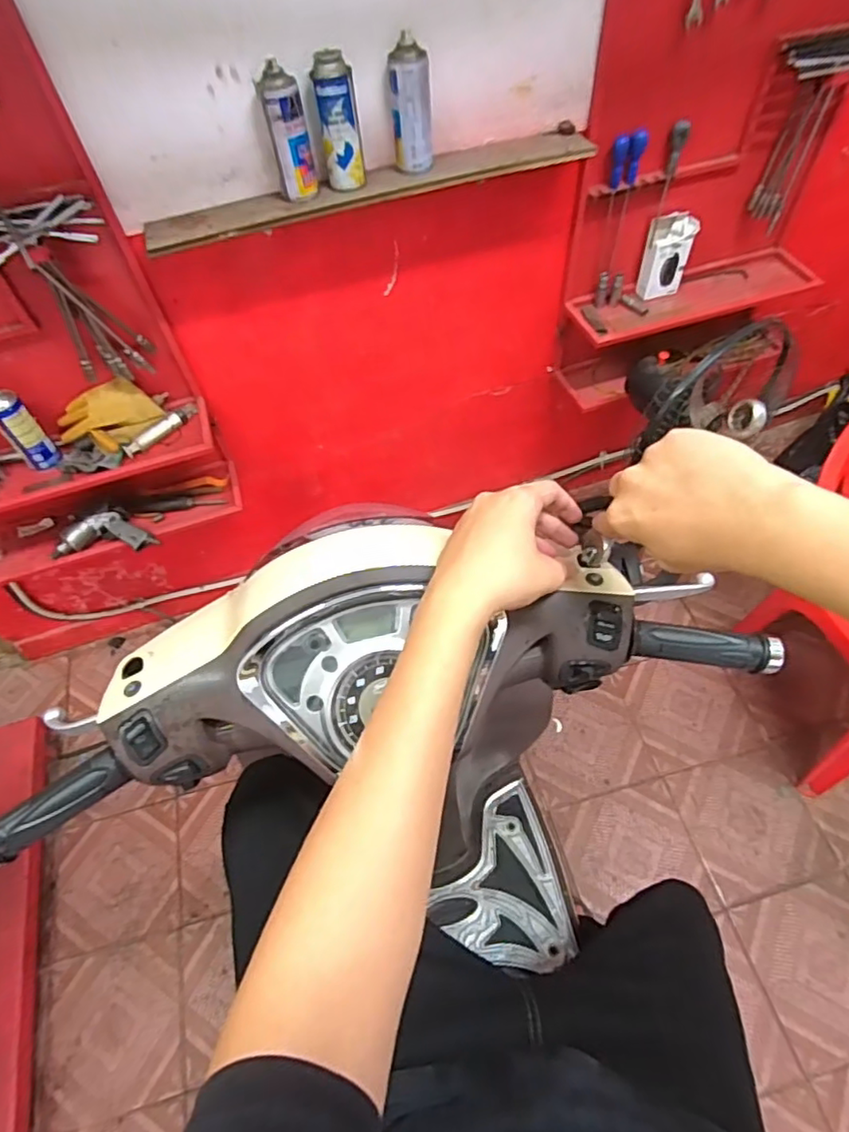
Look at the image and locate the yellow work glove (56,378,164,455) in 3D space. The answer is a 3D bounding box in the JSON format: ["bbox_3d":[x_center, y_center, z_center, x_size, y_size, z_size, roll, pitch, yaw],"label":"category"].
[{"bbox_3d":[-0.631,-0.303,1.202,0.203,0.074,0.110,-29,59,-14],"label":"yellow work glove"}]

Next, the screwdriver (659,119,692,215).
[{"bbox_3d":[0.505,-0.809,1.227,0.027,0.172,0.031,32,64,23],"label":"screwdriver"}]

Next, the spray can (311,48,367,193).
[{"bbox_3d":[-0.135,-0.701,0.961,0.063,0.179,0.054,-7,56,0],"label":"spray can"}]

